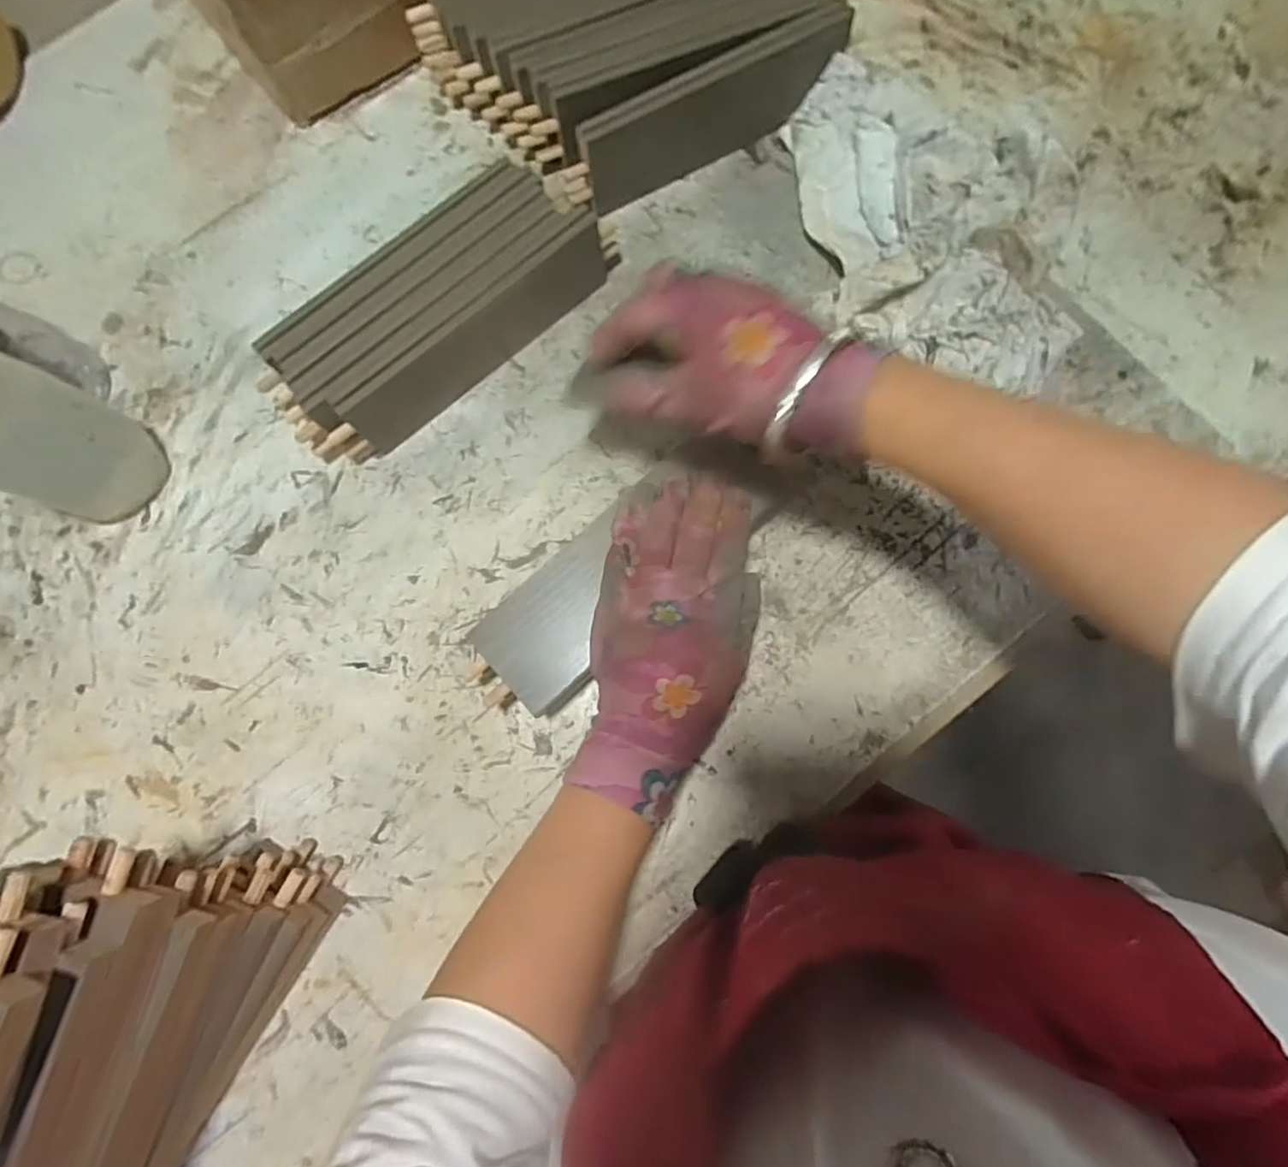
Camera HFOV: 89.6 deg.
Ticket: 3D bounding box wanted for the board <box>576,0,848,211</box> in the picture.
[{"bbox_3d":[0.050,-0.331,0.457,0.198,0.066,0.013,-29,70,-2],"label":"board"}]

